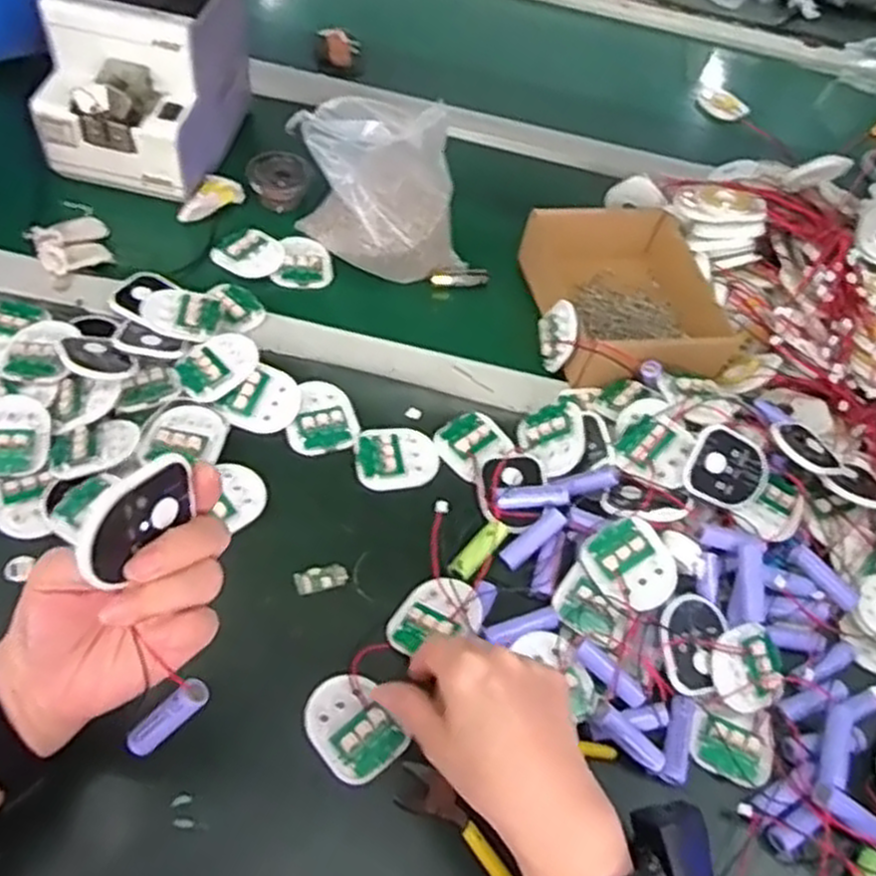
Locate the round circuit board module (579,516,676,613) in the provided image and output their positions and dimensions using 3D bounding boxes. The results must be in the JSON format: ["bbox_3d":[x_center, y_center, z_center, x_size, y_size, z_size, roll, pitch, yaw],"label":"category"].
[{"bbox_3d":[0.122,0.080,0.505,0.050,0.009,0.058,-33,69,-5],"label":"round circuit board module"}]

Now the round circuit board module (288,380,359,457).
[{"bbox_3d":[-0.084,-0.016,0.581,0.049,0.014,0.056,-5,56,-14],"label":"round circuit board module"}]

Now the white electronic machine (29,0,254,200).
[{"bbox_3d":[-0.247,-0.318,0.681,0.123,0.147,0.179,16,55,3],"label":"white electronic machine"}]

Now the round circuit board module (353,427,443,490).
[{"bbox_3d":[-0.029,0.013,0.572,0.060,0.008,0.047,-7,56,-15],"label":"round circuit board module"}]

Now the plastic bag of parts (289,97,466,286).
[{"bbox_3d":[-0.046,-0.207,0.643,0.116,0.140,0.096,42,61,19],"label":"plastic bag of parts"}]

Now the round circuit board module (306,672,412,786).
[{"bbox_3d":[-0.049,0.163,0.452,0.044,0.007,0.060,-35,63,-26],"label":"round circuit board module"}]

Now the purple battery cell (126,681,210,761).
[{"bbox_3d":[-0.131,0.136,0.387,0.053,0.011,0.014,-43,59,16],"label":"purple battery cell"}]

